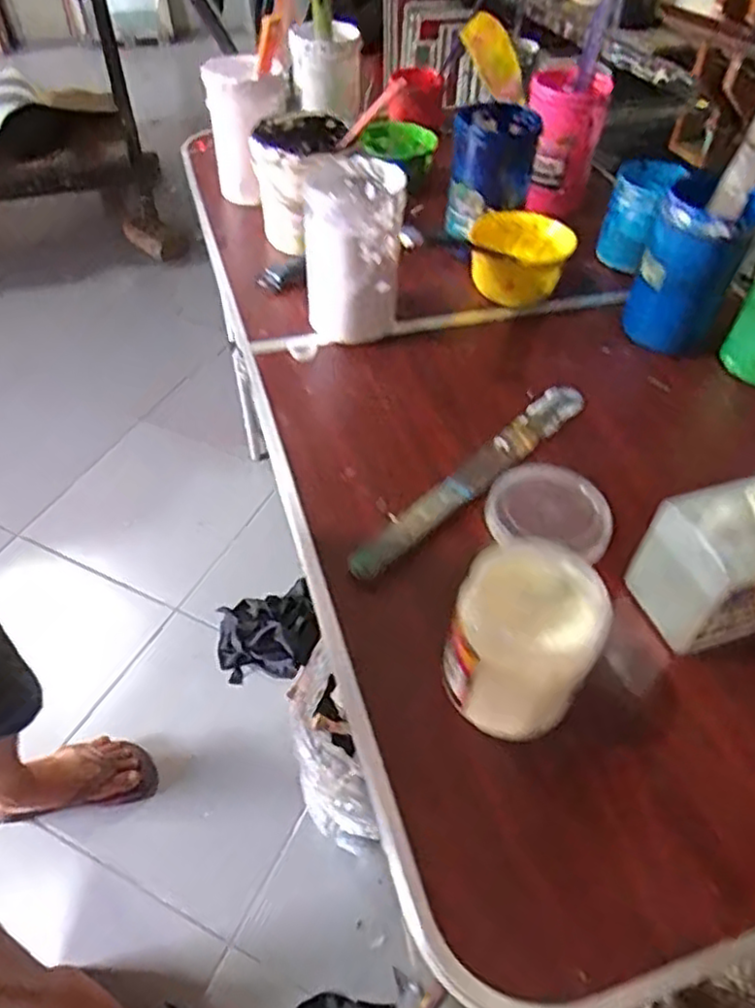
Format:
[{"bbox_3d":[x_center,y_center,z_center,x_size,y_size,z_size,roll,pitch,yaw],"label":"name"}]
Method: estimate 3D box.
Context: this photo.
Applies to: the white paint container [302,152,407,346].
[{"bbox_3d":[-0.025,-0.250,0.693,0.095,0.157,0.103,-2,48,-3],"label":"white paint container"}]

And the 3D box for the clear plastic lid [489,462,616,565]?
[{"bbox_3d":[0.141,0.002,0.562,0.097,0.013,0.085,11,48,8],"label":"clear plastic lid"}]

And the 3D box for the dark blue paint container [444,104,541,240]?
[{"bbox_3d":[0.132,-0.383,0.796,0.090,0.114,0.099,9,48,7],"label":"dark blue paint container"}]

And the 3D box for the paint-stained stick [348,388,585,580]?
[{"bbox_3d":[0.089,-0.032,0.594,0.035,0.009,0.306,34,55,26],"label":"paint-stained stick"}]

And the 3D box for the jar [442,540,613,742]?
[{"bbox_3d":[0.092,0.088,0.431,0.080,0.100,0.086,1,48,-1],"label":"jar"}]

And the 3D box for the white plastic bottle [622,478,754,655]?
[{"bbox_3d":[0.239,0.039,0.474,0.092,0.128,0.069,-12,49,-12],"label":"white plastic bottle"}]

